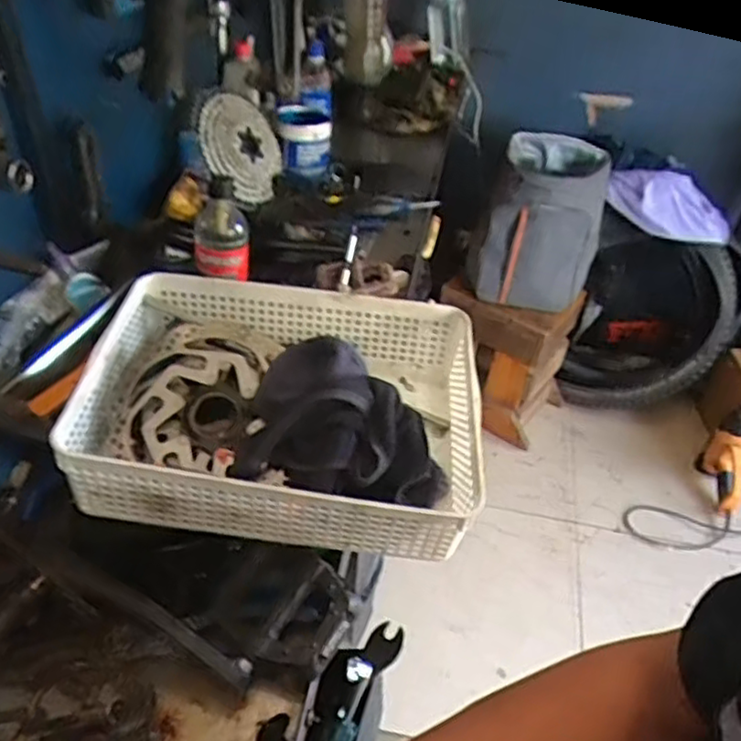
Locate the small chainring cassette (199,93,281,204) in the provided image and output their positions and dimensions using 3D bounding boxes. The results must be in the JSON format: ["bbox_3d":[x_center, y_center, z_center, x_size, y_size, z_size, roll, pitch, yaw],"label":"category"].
[{"bbox_3d":[-0.207,-0.371,1.126,0.028,0.173,0.173,-2,26,36],"label":"small chainring cassette"}]

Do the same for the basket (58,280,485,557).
[{"bbox_3d":[-0.075,0.030,0.608,0.332,0.095,0.242,7,42,2],"label":"basket"}]

